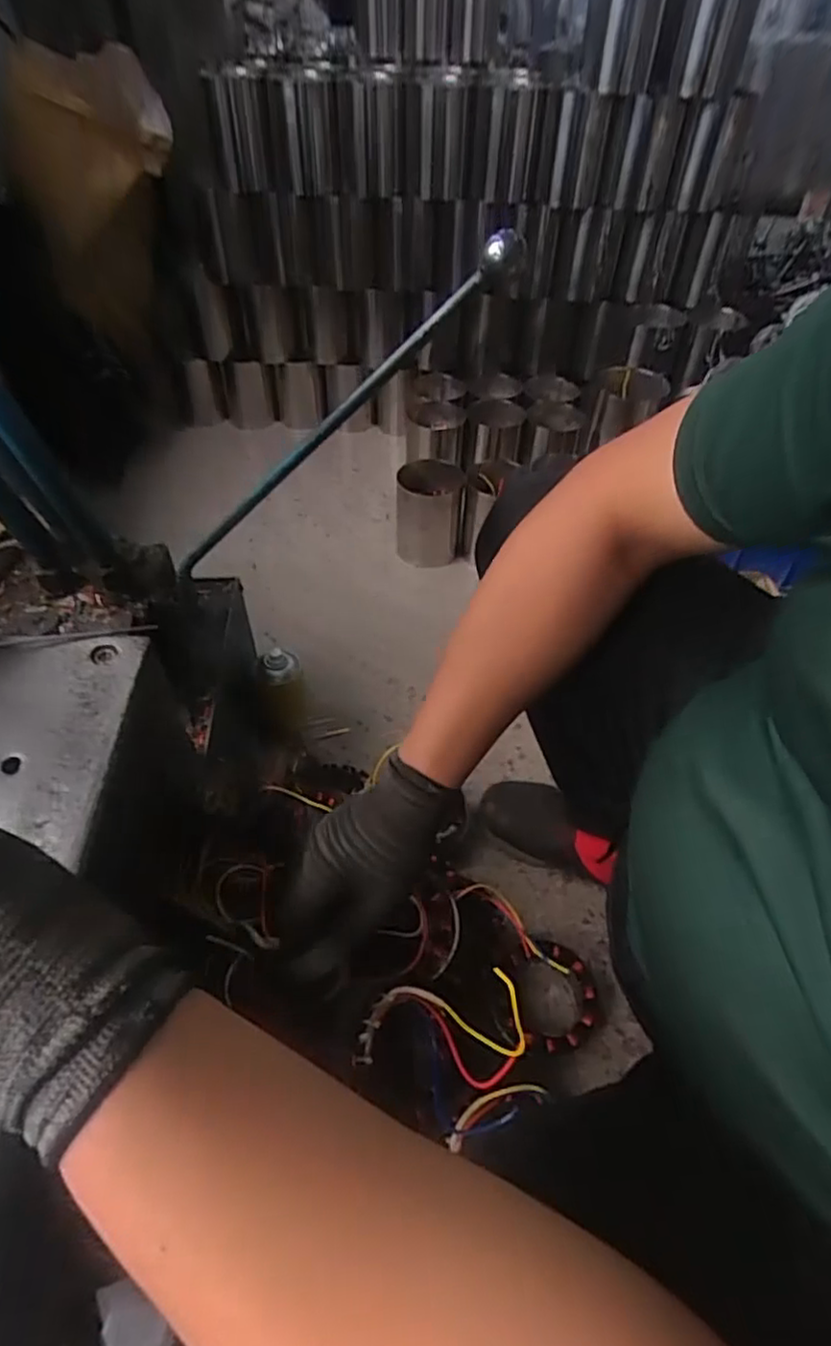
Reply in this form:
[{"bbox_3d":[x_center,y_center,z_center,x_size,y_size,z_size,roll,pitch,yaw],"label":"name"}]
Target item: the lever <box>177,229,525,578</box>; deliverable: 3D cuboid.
[{"bbox_3d":[-0.085,-0.184,0.533,0.023,0.413,0.024,39,39,-27],"label":"lever"}]

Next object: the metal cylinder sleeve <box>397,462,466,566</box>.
[{"bbox_3d":[0.023,-0.288,1.234,0.117,0.188,0.096,-1,48,-2],"label":"metal cylinder sleeve"}]

